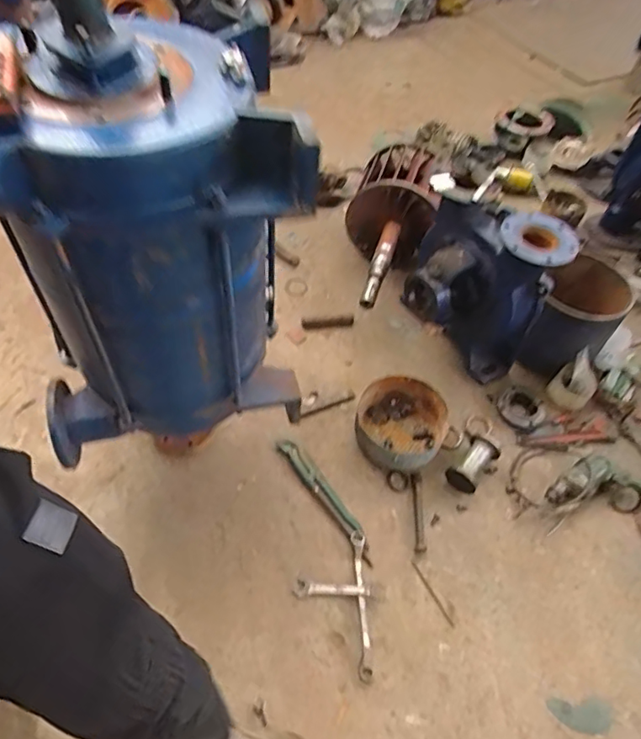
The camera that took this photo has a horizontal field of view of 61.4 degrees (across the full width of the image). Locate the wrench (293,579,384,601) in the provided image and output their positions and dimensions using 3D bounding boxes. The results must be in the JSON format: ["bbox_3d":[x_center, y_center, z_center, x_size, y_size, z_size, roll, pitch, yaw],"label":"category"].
[{"bbox_3d":[0.044,0.523,1.280,0.208,0.017,0.037,5,52,-2],"label":"wrench"}]

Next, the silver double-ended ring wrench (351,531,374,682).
[{"bbox_3d":[0.097,0.545,1.265,0.033,0.026,0.322,1,52,-4],"label":"silver double-ended ring wrench"}]

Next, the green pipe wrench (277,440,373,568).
[{"bbox_3d":[0.017,0.333,1.409,0.052,0.035,0.384,-30,60,-25],"label":"green pipe wrench"}]

